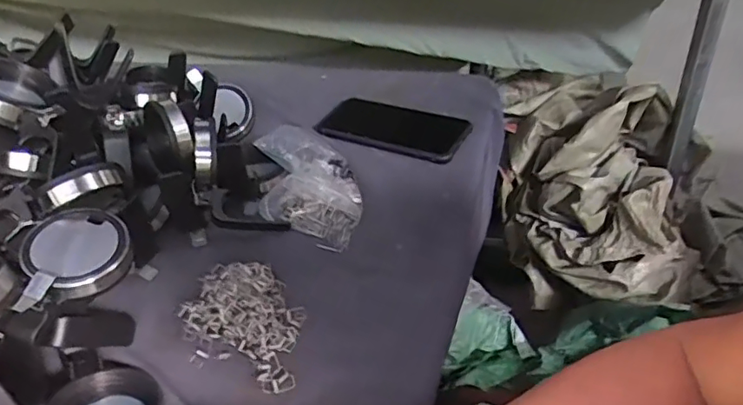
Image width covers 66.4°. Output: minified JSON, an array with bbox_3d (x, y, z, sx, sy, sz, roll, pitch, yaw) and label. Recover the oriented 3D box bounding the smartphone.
[{"bbox_3d":[0.025,-0.087,0.646,0.167,0.010,0.088,17,45,27],"label":"smartphone"}]

